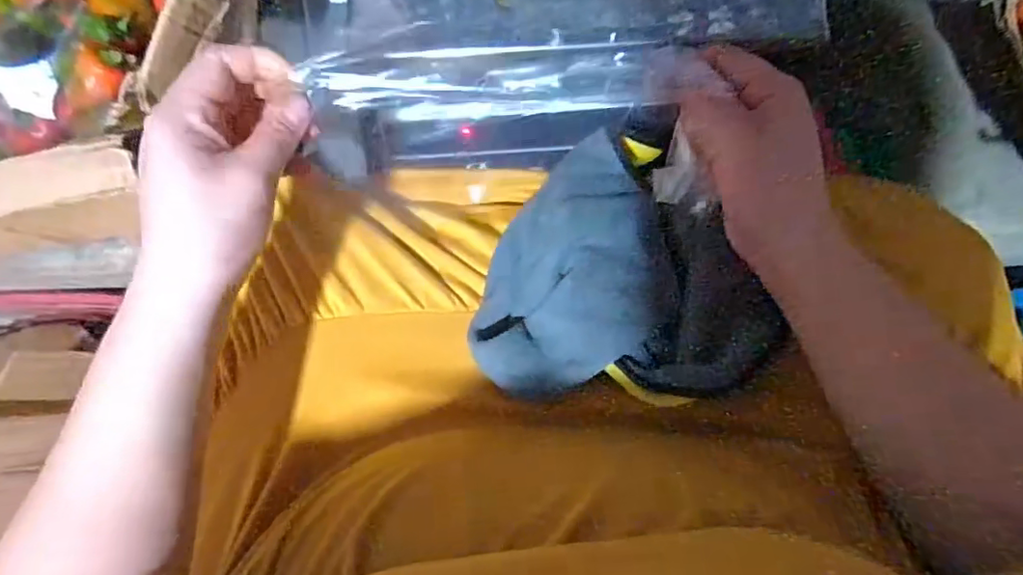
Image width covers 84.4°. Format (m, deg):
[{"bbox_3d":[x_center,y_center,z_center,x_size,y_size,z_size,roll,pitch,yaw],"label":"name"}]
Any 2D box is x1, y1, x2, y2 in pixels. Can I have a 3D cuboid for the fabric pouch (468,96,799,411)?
[{"bbox_3d":[0.077,-0.005,0.369,0.183,0.052,0.178,13,80,24],"label":"fabric pouch"}]

